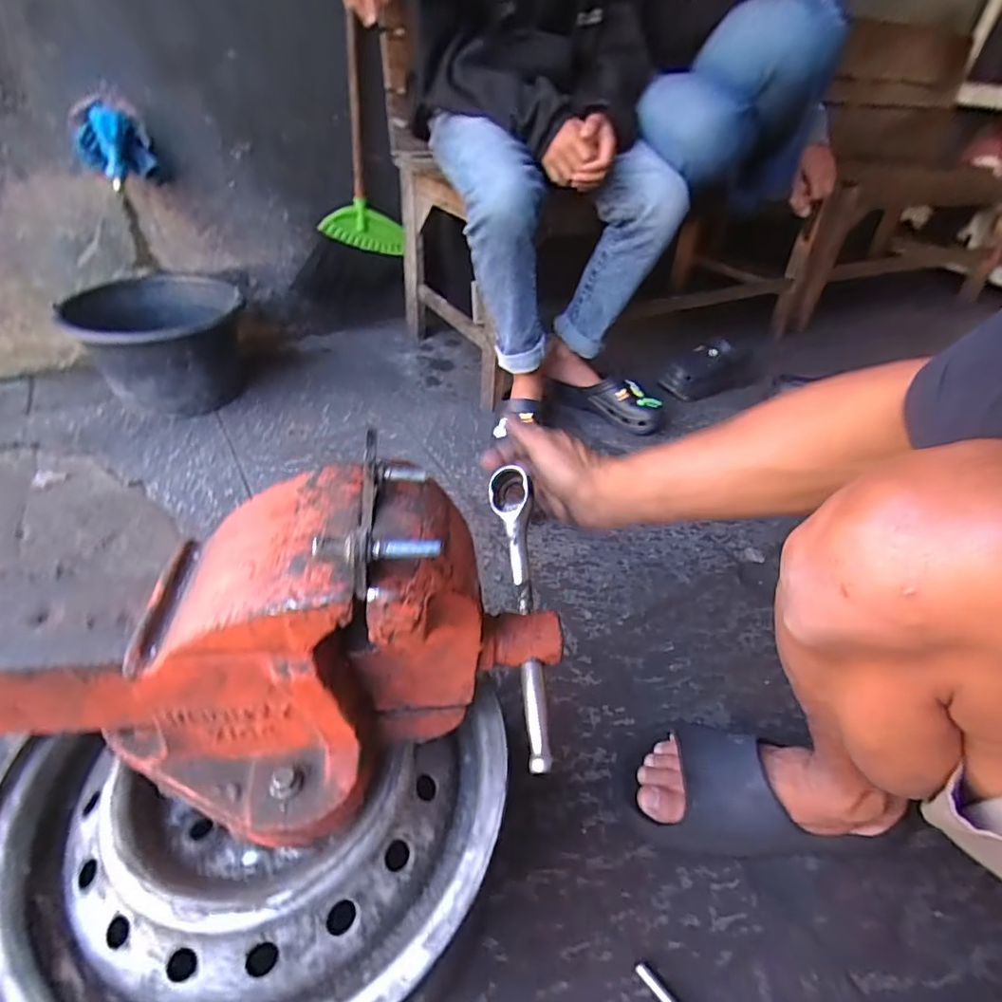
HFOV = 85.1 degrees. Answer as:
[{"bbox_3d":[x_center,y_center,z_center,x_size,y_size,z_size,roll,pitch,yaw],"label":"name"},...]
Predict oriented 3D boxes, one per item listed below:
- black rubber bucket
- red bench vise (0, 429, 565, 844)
[{"bbox_3d":[-0.628,-0.288,1.031,0.279,0.186,0.316,-14,44,-23],"label":"black rubber bucket"},{"bbox_3d":[-0.159,0.082,0.348,0.401,0.198,0.162,6,40,-1],"label":"red bench vise"}]

